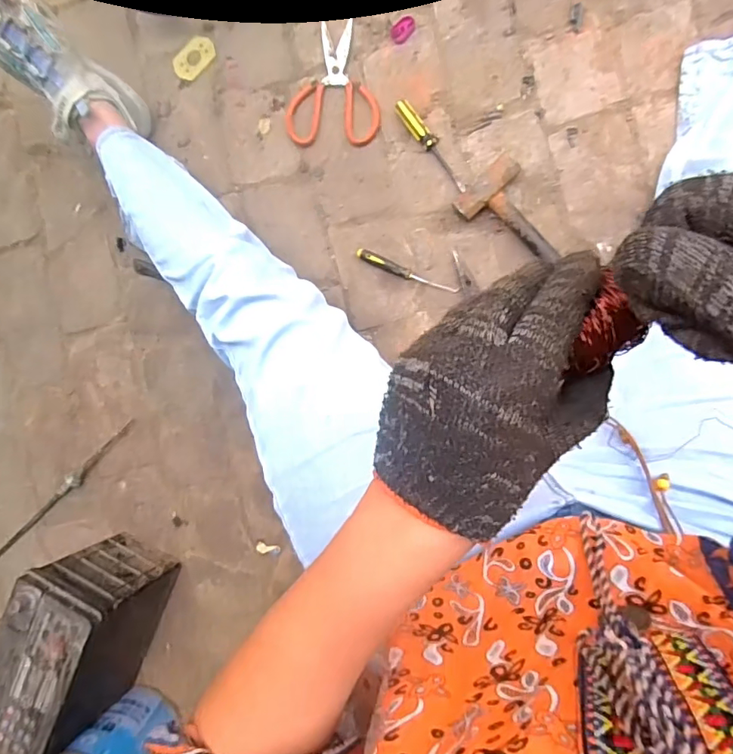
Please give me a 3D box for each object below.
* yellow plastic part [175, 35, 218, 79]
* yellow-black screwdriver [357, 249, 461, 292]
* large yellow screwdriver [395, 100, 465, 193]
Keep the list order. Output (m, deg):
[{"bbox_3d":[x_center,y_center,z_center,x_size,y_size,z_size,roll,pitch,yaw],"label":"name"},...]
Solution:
[{"bbox_3d":[-0.275,-0.508,0.808,0.075,0.005,0.044,-42,86,7],"label":"yellow plastic part"},{"bbox_3d":[0.061,-0.156,0.762,0.159,0.013,0.016,24,94,6],"label":"yellow-black screwdriver"},{"bbox_3d":[0.101,-0.345,0.753,0.026,0.028,0.159,-40,86,7],"label":"large yellow screwdriver"}]

